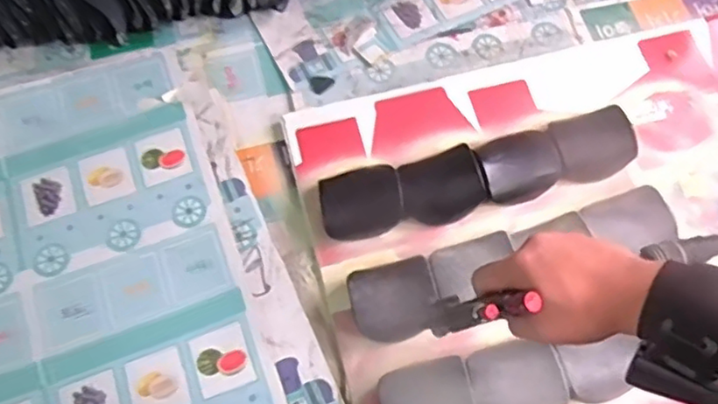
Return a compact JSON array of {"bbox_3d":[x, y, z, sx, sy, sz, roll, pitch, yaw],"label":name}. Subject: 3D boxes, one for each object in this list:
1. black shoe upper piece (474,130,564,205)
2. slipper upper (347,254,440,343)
[{"bbox_3d":[0.190,-0.041,0.758,0.094,0.041,0.082,-17,68,-7],"label":"black shoe upper piece"},{"bbox_3d":[0.038,0.105,0.685,0.093,0.049,0.084,-12,65,-5],"label":"slipper upper"}]

